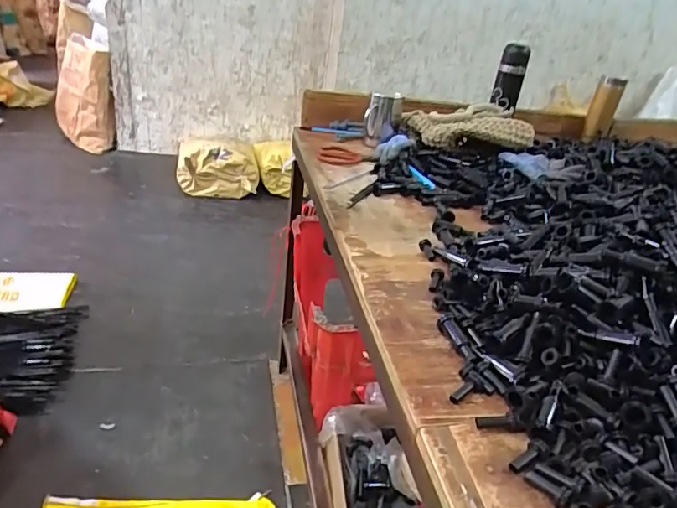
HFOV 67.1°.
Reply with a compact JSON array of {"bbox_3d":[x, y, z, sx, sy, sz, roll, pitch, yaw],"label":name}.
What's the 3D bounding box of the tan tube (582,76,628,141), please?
[{"bbox_3d":[0.686,-0.380,1.317,0.063,0.137,0.066,21,32,23],"label":"tan tube"}]

